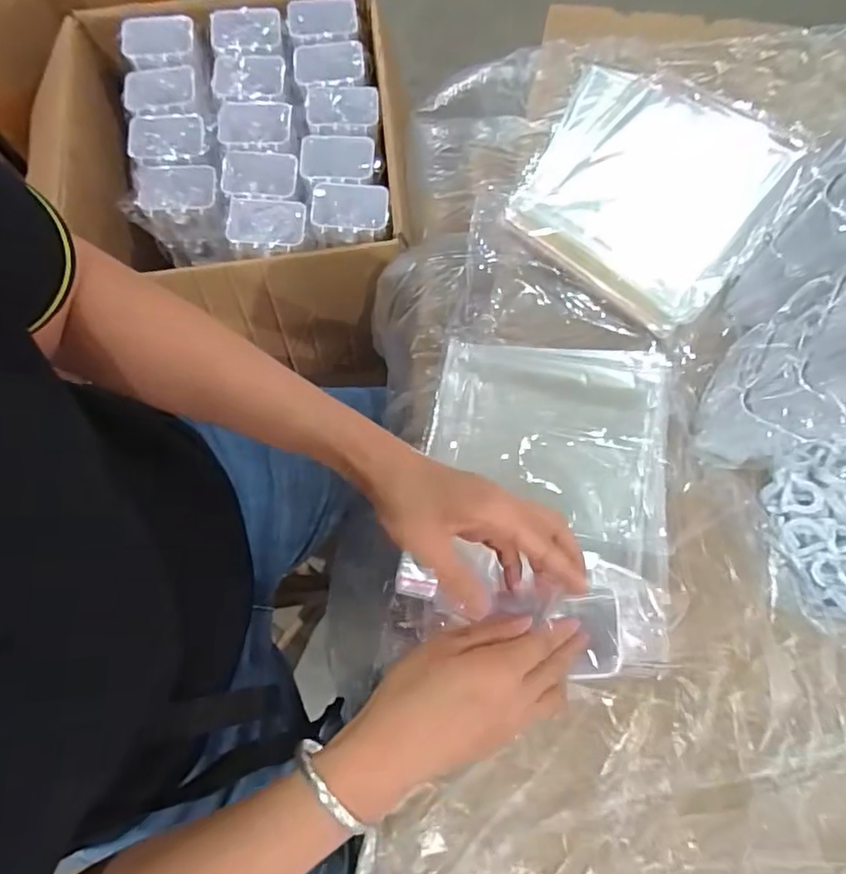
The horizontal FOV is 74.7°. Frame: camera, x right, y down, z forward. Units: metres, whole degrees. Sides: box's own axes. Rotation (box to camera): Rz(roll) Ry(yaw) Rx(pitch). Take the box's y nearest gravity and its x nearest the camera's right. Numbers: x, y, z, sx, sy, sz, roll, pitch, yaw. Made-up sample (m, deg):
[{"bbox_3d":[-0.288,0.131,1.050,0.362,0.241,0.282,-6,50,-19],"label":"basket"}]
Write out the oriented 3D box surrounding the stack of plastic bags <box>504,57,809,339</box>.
[{"bbox_3d":[0.219,-0.260,0.566,0.231,0.022,0.257,34,77,17],"label":"stack of plastic bags"}]

